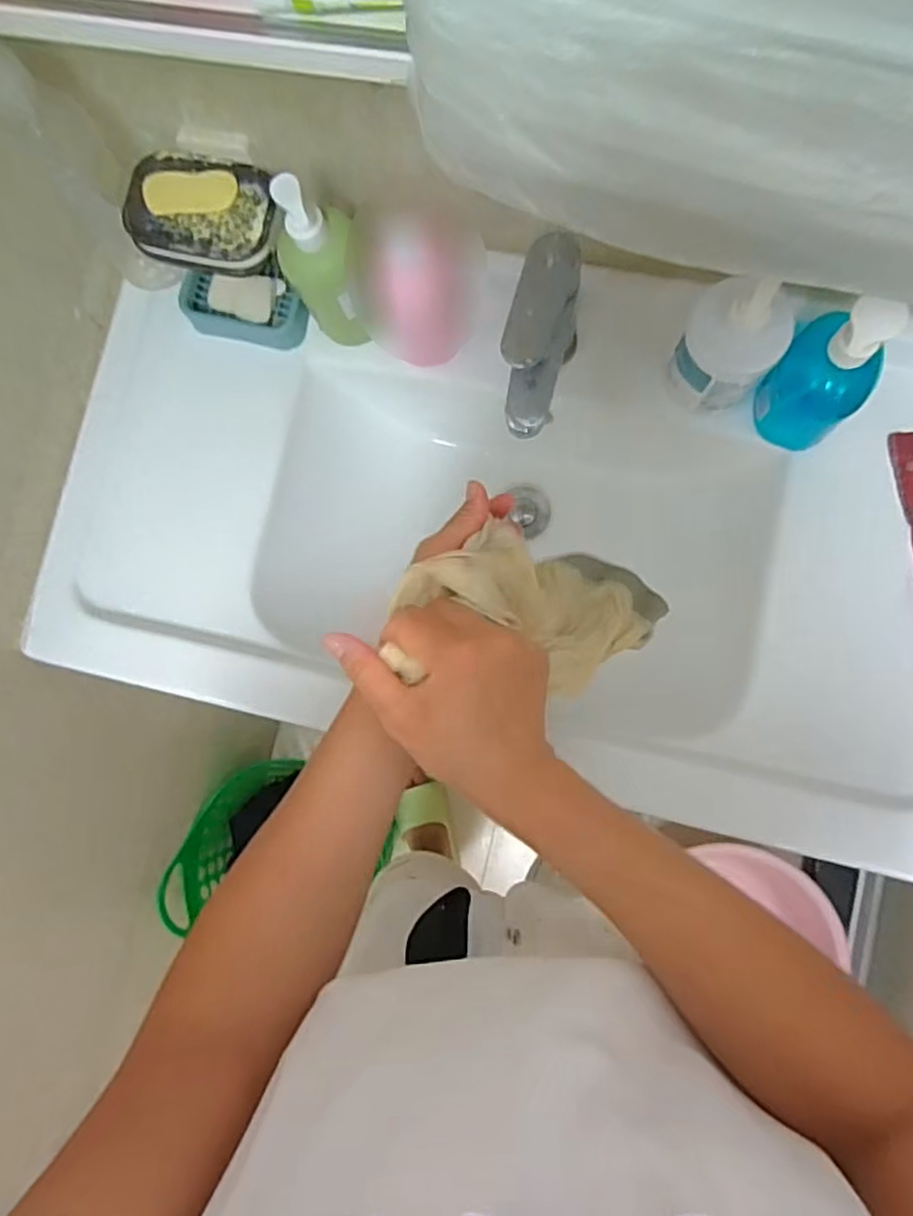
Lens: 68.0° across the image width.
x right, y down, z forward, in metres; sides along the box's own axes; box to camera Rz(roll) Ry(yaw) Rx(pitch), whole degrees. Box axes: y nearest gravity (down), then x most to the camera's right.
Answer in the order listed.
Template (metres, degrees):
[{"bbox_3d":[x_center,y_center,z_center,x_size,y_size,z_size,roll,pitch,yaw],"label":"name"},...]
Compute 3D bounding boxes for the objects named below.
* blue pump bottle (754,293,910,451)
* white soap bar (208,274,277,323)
[{"bbox_3d":[0.299,-0.191,0.540,0.060,0.168,0.074,-43,82,0],"label":"blue pump bottle"},{"bbox_3d":[-0.216,-0.313,0.679,0.069,0.017,0.041,13,114,10],"label":"white soap bar"}]

